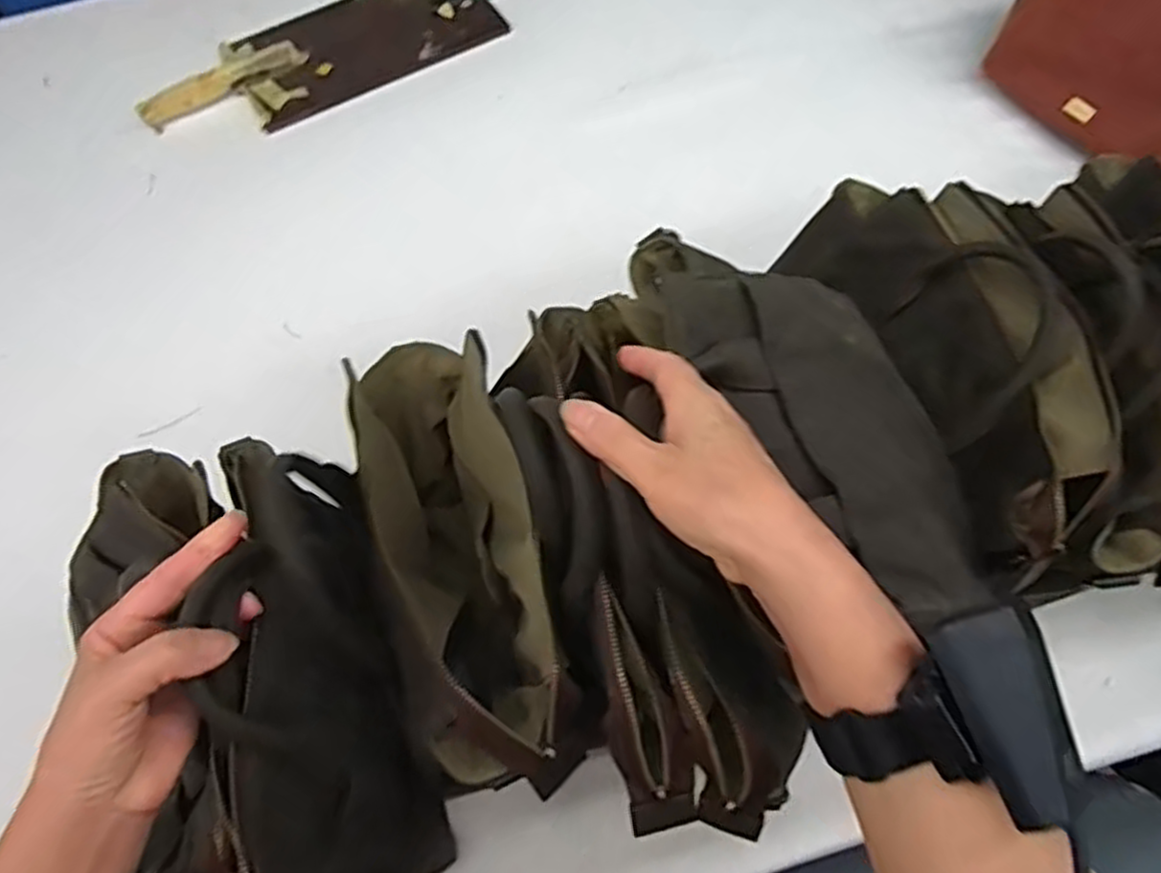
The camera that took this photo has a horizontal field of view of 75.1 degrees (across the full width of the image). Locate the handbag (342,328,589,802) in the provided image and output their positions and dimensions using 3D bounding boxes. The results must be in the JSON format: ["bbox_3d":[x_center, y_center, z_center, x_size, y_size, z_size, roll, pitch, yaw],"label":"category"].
[{"bbox_3d":[-0.072,0.078,0.503,0.094,0.162,0.286,-21,62,-8],"label":"handbag"}]

